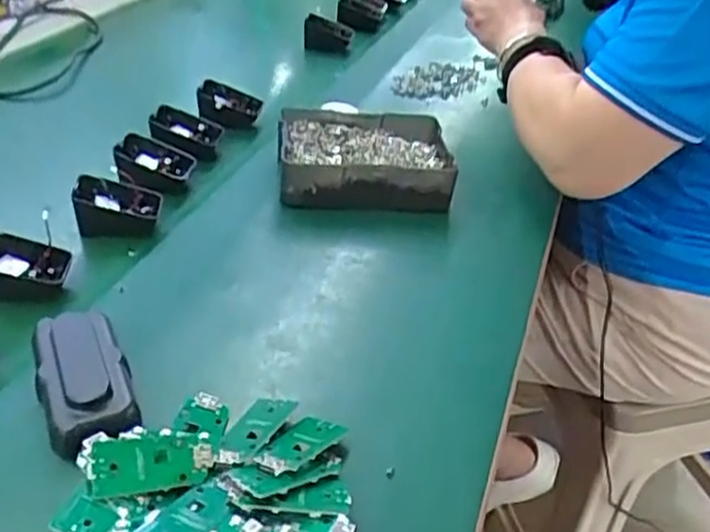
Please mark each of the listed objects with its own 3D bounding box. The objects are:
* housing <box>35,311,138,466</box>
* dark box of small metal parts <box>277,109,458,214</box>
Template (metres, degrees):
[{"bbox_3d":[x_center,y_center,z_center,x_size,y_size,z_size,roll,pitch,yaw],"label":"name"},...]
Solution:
[{"bbox_3d":[-0.166,0.066,0.433,0.050,0.023,0.107,-14,40,-23],"label":"housing"},{"bbox_3d":[0.009,-0.104,0.684,0.161,0.045,0.131,0,37,-7],"label":"dark box of small metal parts"}]

